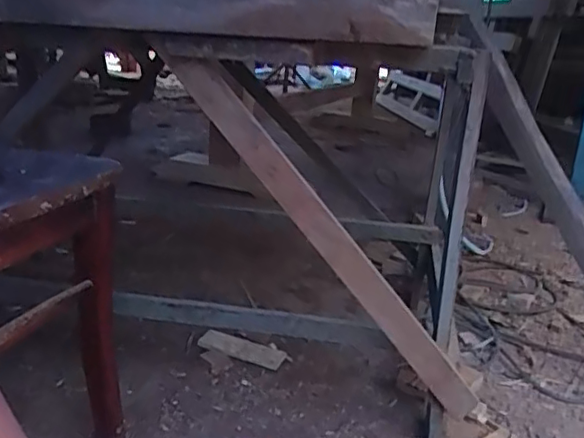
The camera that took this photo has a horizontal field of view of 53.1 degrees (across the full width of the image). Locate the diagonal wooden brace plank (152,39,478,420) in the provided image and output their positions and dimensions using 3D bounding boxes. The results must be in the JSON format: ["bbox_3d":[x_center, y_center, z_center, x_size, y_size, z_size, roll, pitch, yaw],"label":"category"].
[{"bbox_3d":[0.050,0.025,0.820,0.063,0.679,0.045,-37,9,15],"label":"diagonal wooden brace plank"}]

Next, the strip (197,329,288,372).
[{"bbox_3d":[-0.102,0.259,1.162,0.180,0.015,0.046,11,46,23],"label":"strip"}]

